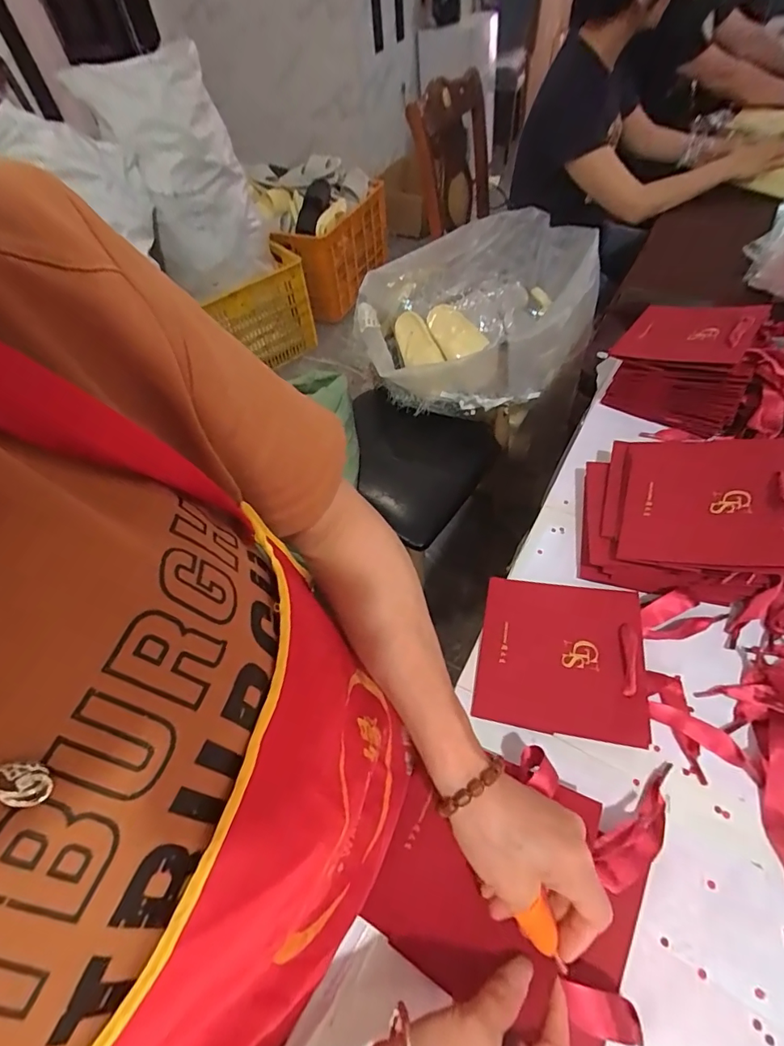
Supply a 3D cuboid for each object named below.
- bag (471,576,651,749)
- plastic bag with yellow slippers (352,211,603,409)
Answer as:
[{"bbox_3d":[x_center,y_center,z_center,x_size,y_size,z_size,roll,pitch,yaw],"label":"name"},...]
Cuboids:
[{"bbox_3d":[0.150,0.117,0.430,0.138,0.009,0.135,3,57,18],"label":"bag"},{"bbox_3d":[0.240,-0.574,1.274,0.555,0.236,0.630,17,56,17],"label":"plastic bag with yellow slippers"}]

